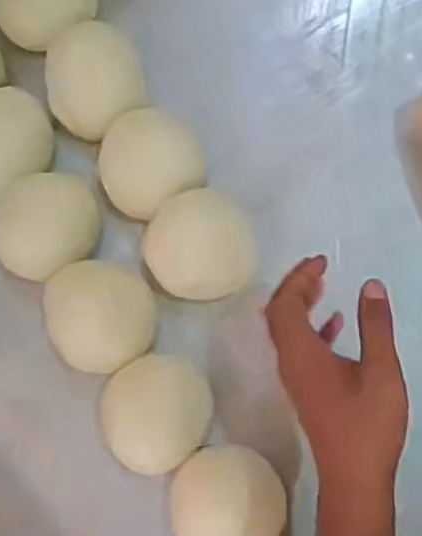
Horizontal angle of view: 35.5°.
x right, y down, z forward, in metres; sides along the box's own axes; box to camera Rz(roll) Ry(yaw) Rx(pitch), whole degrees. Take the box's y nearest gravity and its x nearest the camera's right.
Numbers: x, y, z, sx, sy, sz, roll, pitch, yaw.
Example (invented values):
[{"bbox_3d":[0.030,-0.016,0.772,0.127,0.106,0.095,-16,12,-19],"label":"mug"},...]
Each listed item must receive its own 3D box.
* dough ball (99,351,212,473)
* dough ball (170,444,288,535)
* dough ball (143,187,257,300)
[{"bbox_3d":[-0.041,0.119,0.534,0.086,0.059,0.097,-16,83,6],"label":"dough ball"},{"bbox_3d":[0.011,0.186,0.525,0.089,0.054,0.086,-1,85,8],"label":"dough ball"},{"bbox_3d":[-0.008,-0.019,0.552,0.087,0.040,0.087,-1,85,8],"label":"dough ball"}]

